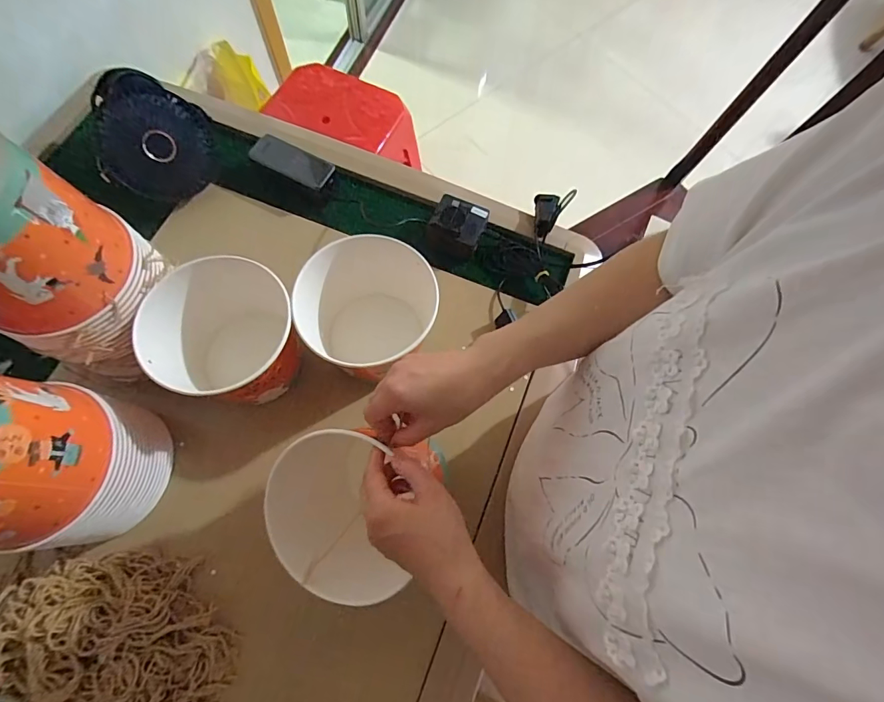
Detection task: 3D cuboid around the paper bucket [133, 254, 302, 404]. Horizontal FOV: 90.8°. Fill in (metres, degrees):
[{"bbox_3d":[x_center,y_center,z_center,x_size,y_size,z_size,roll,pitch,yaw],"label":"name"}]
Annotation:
[{"bbox_3d":[-0.249,-0.009,0.538,0.145,0.157,0.158,1,71,-2],"label":"paper bucket"}]

